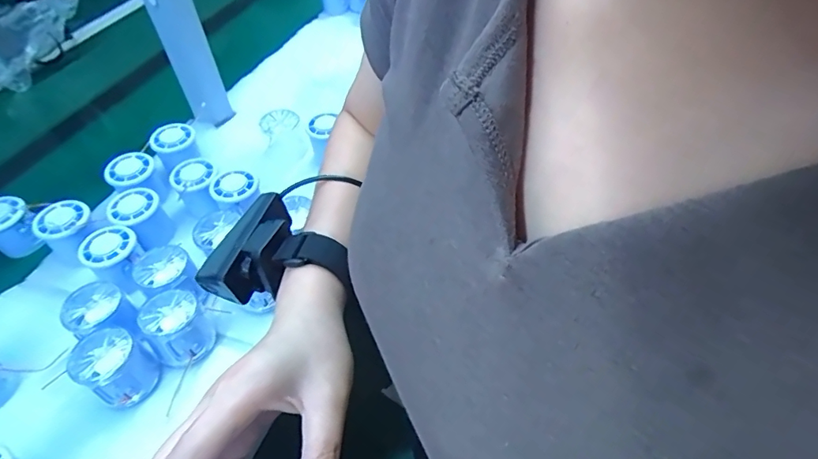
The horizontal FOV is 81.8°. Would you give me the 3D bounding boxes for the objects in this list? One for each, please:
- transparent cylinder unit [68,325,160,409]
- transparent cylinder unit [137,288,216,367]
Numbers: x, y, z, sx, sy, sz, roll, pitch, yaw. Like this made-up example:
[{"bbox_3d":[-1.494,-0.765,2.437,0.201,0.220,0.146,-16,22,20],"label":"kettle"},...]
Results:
[{"bbox_3d":[-0.269,0.128,0.435,0.058,0.055,0.054,27,55,22],"label":"transparent cylinder unit"},{"bbox_3d":[-0.226,0.100,0.466,0.055,0.067,0.053,-1,49,1],"label":"transparent cylinder unit"}]

